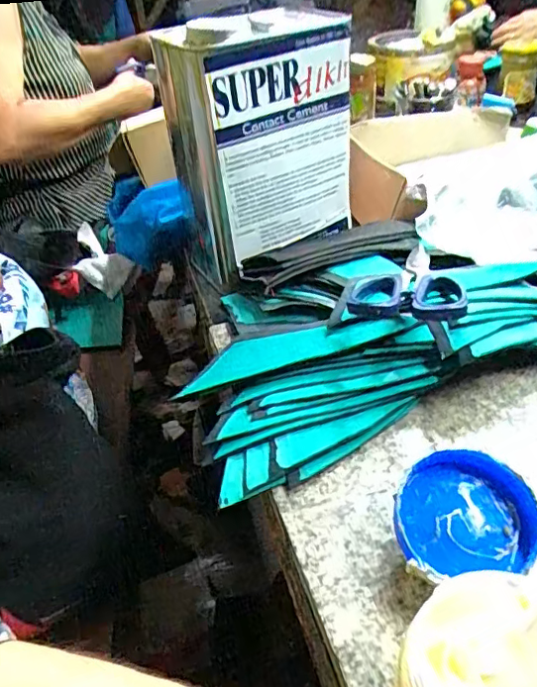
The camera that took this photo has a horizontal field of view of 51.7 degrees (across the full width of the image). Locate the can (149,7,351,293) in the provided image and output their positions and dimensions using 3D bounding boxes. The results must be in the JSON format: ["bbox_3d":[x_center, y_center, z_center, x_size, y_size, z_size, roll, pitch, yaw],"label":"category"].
[{"bbox_3d":[-0.017,-0.205,0.566,0.159,0.210,0.145,-23,42,-18],"label":"can"}]

